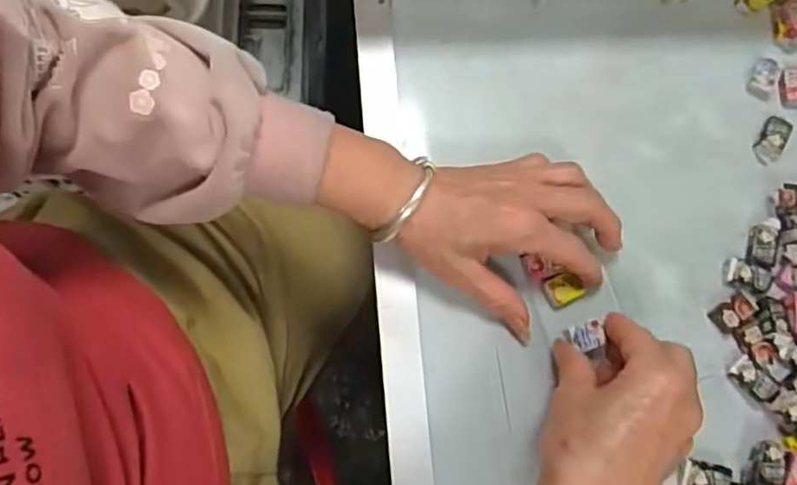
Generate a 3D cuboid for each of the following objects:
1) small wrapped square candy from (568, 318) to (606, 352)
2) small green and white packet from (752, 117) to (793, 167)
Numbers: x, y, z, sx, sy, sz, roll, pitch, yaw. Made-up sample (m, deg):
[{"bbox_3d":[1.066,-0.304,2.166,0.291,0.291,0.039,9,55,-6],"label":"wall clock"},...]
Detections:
[{"bbox_3d":[0.111,0.055,0.374,0.020,0.004,0.016,-17,76,-5],"label":"small wrapped square candy"},{"bbox_3d":[0.252,-0.069,0.430,0.018,0.004,0.035,32,77,4],"label":"small green and white packet"}]

